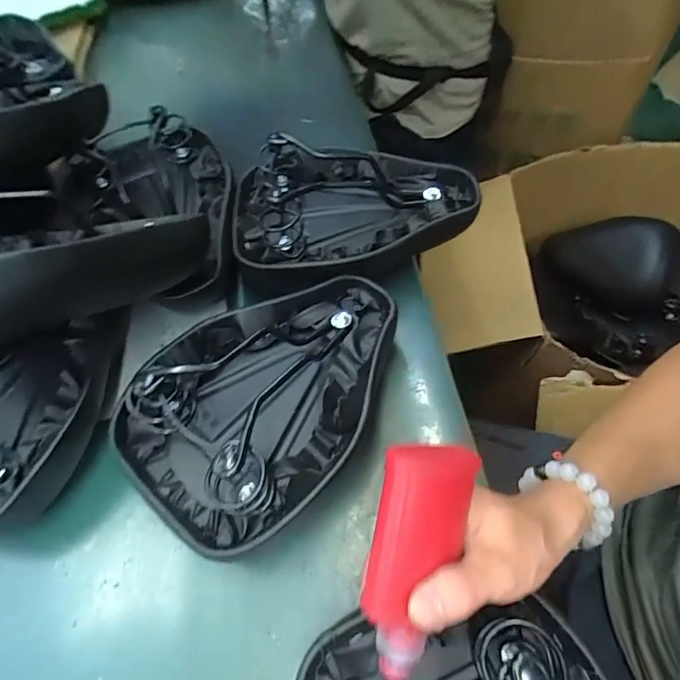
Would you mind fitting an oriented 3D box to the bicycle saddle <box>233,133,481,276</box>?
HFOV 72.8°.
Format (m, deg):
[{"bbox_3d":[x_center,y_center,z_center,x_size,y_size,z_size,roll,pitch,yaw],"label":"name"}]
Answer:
[{"bbox_3d":[0.021,-0.154,0.495,0.261,0.080,0.183,-11,58,-2],"label":"bicycle saddle"}]

